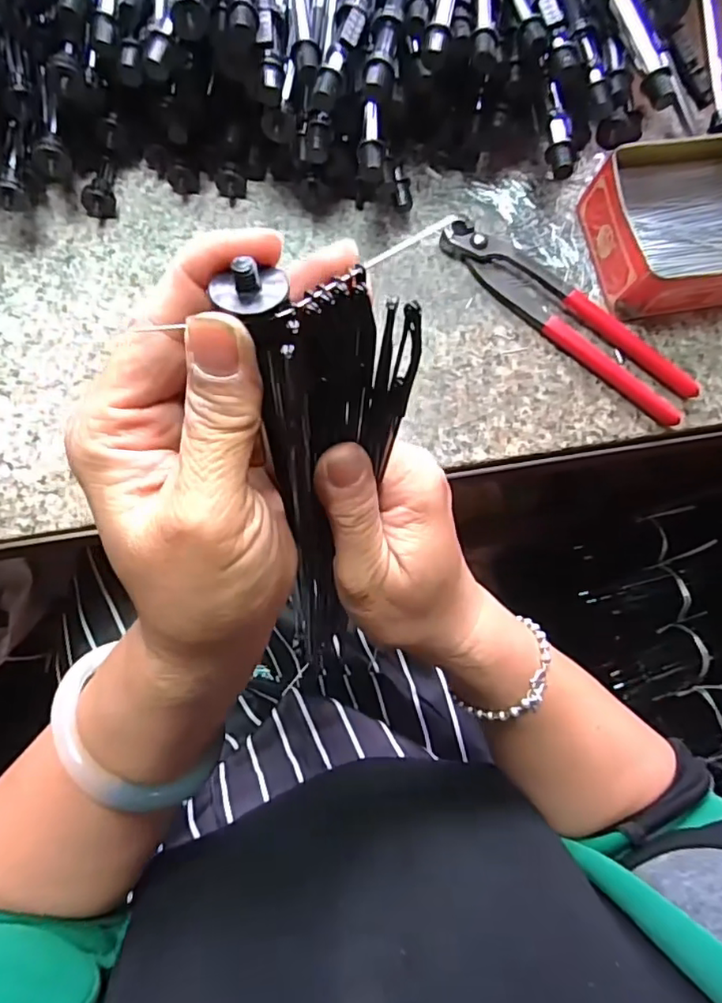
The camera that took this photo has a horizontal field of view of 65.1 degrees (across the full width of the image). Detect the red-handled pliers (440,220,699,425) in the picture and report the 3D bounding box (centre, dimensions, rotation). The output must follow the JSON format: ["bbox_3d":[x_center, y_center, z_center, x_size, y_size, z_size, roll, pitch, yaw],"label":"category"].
[{"bbox_3d":[0.137,-0.124,0.373,0.193,0.011,0.038,39,76,2],"label":"red-handled pliers"}]

